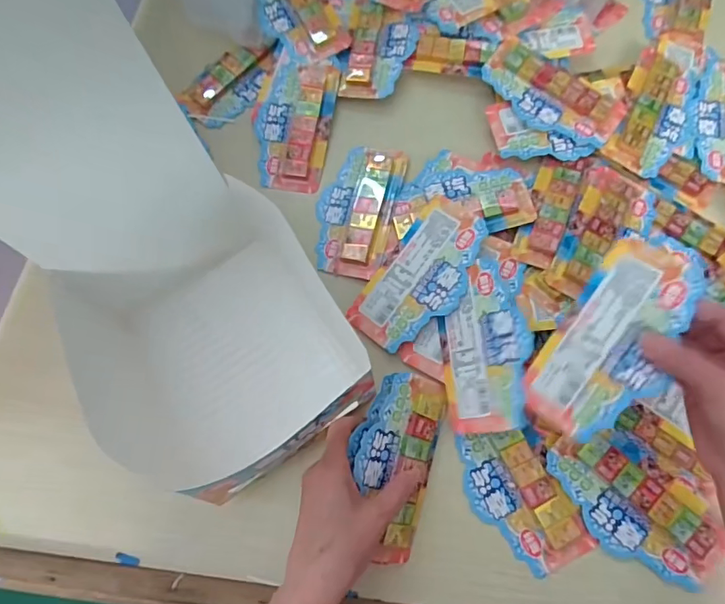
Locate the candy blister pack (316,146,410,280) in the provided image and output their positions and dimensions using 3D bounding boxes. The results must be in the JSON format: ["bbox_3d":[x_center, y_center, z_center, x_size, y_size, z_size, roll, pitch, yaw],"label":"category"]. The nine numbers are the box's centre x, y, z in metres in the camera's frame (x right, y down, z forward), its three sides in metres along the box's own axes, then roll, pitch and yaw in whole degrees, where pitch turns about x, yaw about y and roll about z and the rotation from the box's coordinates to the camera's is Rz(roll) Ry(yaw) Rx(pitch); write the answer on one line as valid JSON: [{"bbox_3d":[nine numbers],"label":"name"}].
[{"bbox_3d":[-0.005,-0.095,0.467,0.079,0.015,0.143,13,75,5],"label":"candy blister pack"}]

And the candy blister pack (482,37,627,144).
[{"bbox_3d":[0.196,-0.217,0.476,0.144,0.023,0.082,34,78,10],"label":"candy blister pack"}]

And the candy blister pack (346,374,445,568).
[{"bbox_3d":[0.027,0.131,0.373,0.078,0.013,0.146,20,75,-26],"label":"candy blister pack"}]

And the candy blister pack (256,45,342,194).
[{"bbox_3d":[-0.071,-0.193,0.498,0.077,0.019,0.150,9,74,4],"label":"candy blister pack"}]

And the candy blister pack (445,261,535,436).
[{"bbox_3d":[0.105,0.037,0.393,0.071,0.005,0.142,-7,76,34],"label":"candy blister pack"}]

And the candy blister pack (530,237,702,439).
[{"bbox_3d":[0.185,0.027,0.338,0.071,0.007,0.155,35,101,28],"label":"candy blister pack"}]

